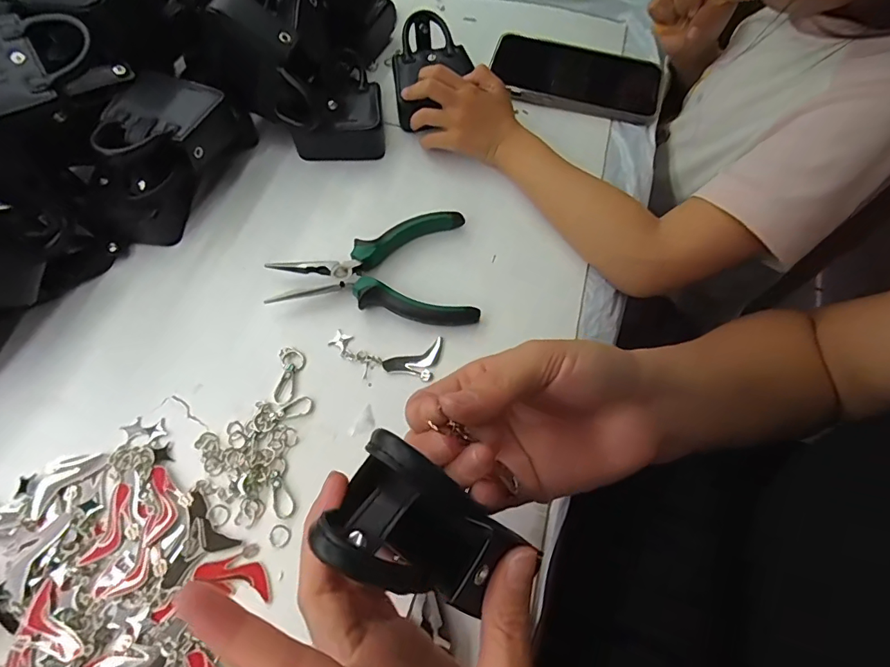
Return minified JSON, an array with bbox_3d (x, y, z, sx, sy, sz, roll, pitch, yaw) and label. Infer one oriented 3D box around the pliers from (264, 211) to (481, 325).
[{"bbox_3d":[-0.051,-0.054,0.368,0.150,0.019,0.092,3,65,0],"label":"pliers"}]

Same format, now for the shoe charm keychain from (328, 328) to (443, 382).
[{"bbox_3d":[-0.043,0.016,0.345,0.079,0.004,0.032,4,65,0],"label":"shoe charm keychain"}]

